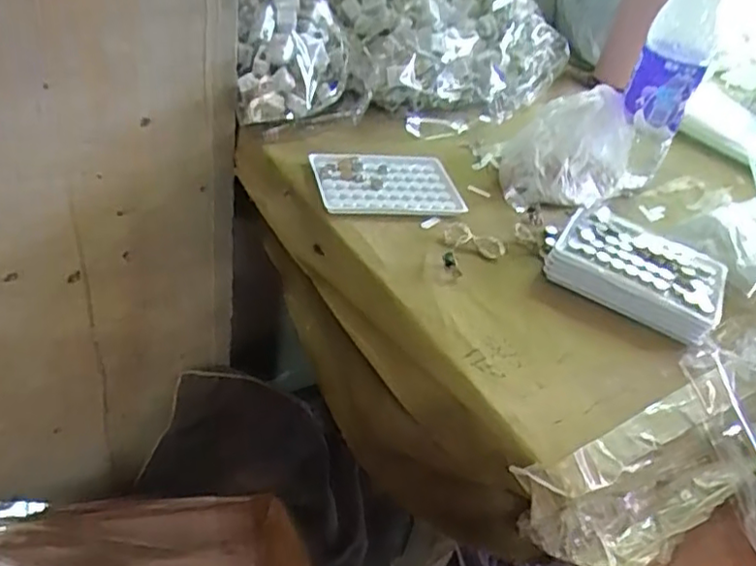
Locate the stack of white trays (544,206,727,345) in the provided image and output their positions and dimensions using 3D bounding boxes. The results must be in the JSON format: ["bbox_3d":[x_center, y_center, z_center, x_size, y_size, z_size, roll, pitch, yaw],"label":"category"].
[{"bbox_3d":[0.210,-0.013,0.530,0.129,0.027,0.100,26,41,18],"label":"stack of white trays"}]

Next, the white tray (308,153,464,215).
[{"bbox_3d":[0.008,-0.095,0.605,0.130,0.007,0.089,-2,43,-10],"label":"white tray"}]

